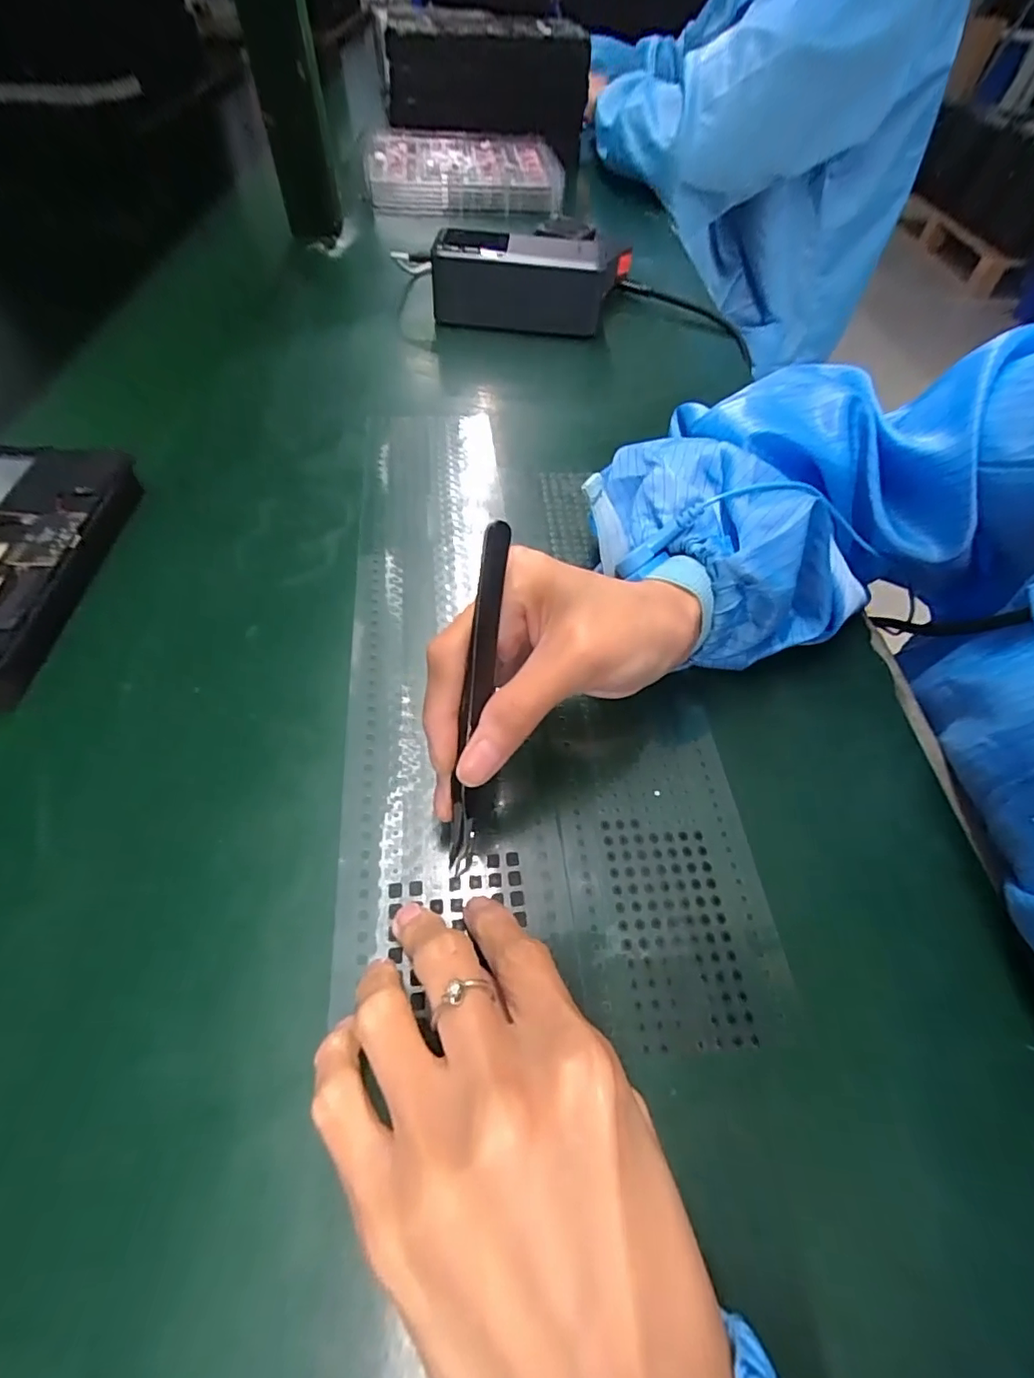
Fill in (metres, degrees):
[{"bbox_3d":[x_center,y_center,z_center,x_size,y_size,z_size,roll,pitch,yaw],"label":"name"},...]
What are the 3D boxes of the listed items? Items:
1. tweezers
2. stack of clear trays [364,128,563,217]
[{"bbox_3d":[-0.013,0.007,0.179,0.007,0.117,0.009,9,19,2],"label":"tweezers"},{"bbox_3d":[-0.065,-0.607,0.643,0.220,0.034,0.173,-6,57,-8],"label":"stack of clear trays"}]

